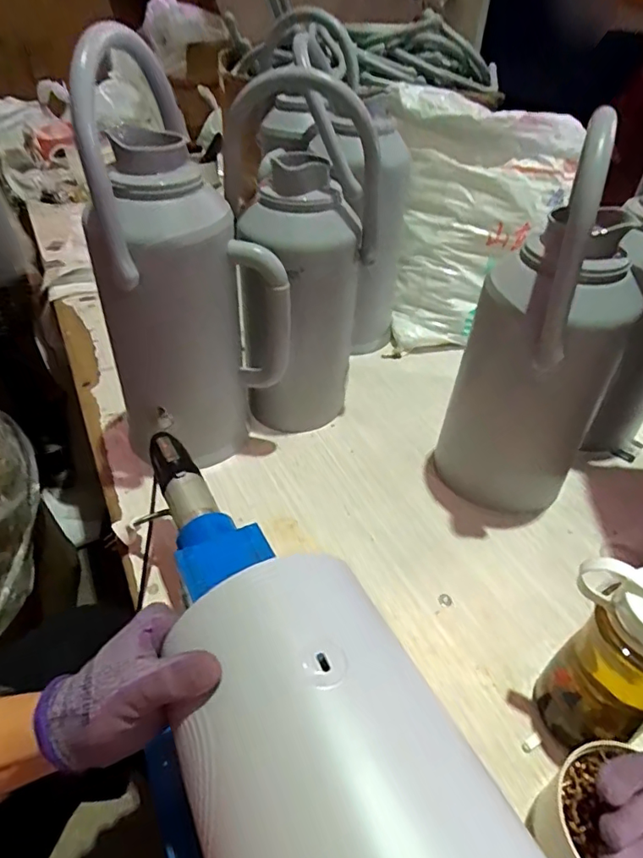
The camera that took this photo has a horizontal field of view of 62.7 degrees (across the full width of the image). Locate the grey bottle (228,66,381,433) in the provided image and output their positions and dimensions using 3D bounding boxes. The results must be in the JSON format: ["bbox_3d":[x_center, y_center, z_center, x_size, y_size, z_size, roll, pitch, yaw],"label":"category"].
[{"bbox_3d":[-0.024,-0.175,0.687,0.167,0.400,0.152,-2,41,-4],"label":"grey bottle"}]

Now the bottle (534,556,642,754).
[{"bbox_3d":[0.237,0.192,0.435,0.079,0.180,0.078,7,41,6],"label":"bottle"}]

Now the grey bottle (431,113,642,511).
[{"bbox_3d":[0.248,-0.095,0.591,0.159,0.419,0.190,26,46,26],"label":"grey bottle"}]

